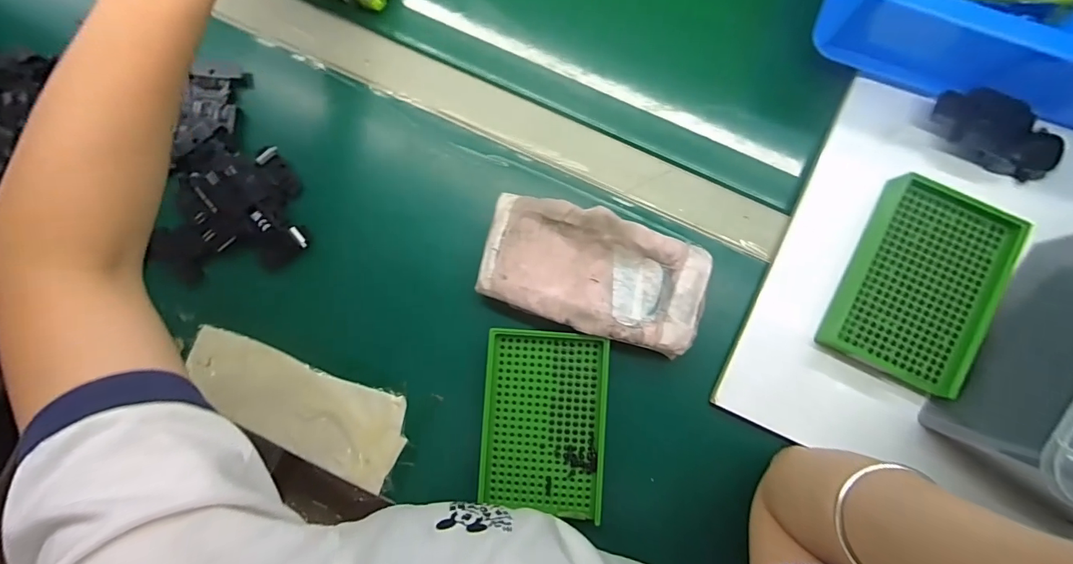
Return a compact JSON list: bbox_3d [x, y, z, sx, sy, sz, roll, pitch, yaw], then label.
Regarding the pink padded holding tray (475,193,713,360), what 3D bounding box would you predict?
[{"bbox_3d":[0.043,-0.006,0.350,0.162,0.038,0.086,21,87,4],"label":"pink padded holding tray"}]

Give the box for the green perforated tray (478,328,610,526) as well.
[{"bbox_3d":[0.006,0.105,0.350,0.089,0.025,0.132,4,86,3],"label":"green perforated tray"}]

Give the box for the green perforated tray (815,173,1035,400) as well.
[{"bbox_3d":[0.278,0.000,0.334,0.094,0.027,0.139,26,88,4],"label":"green perforated tray"}]

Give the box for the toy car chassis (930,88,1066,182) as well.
[{"bbox_3d":[0.339,-0.109,0.338,0.094,0.022,0.046,21,87,4],"label":"toy car chassis"}]

